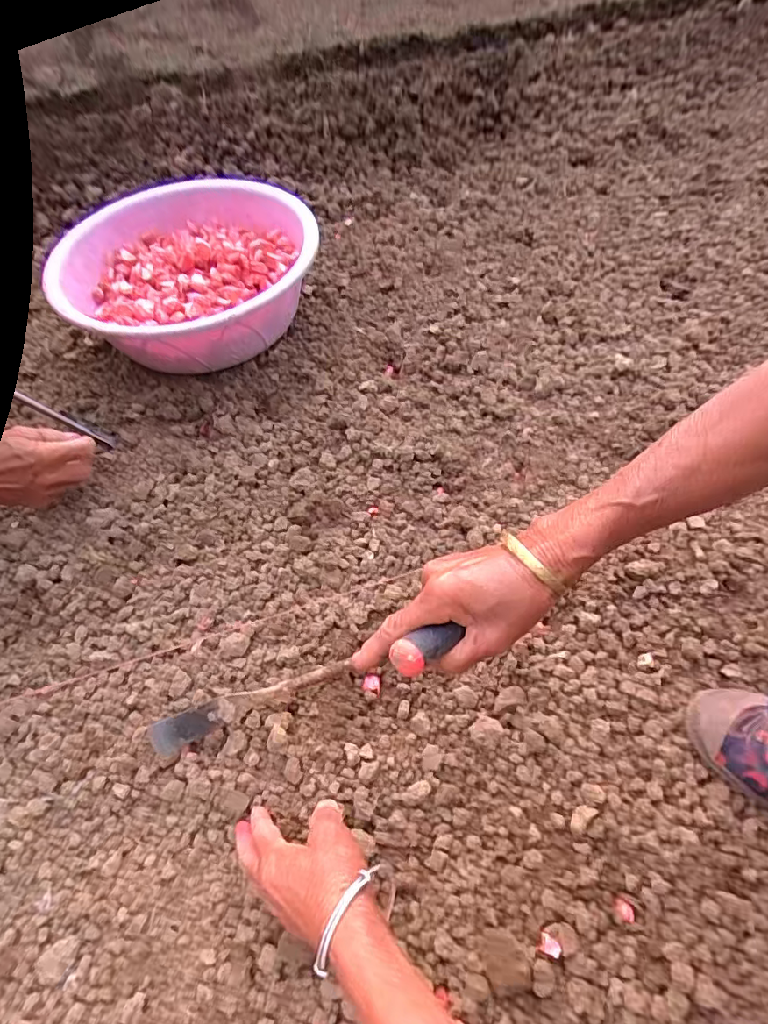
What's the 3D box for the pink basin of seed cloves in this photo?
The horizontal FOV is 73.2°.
[{"bbox_3d":[-0.265,-0.337,0.767,0.342,0.130,0.335,-2,57,3],"label":"pink basin of seed cloves"}]

